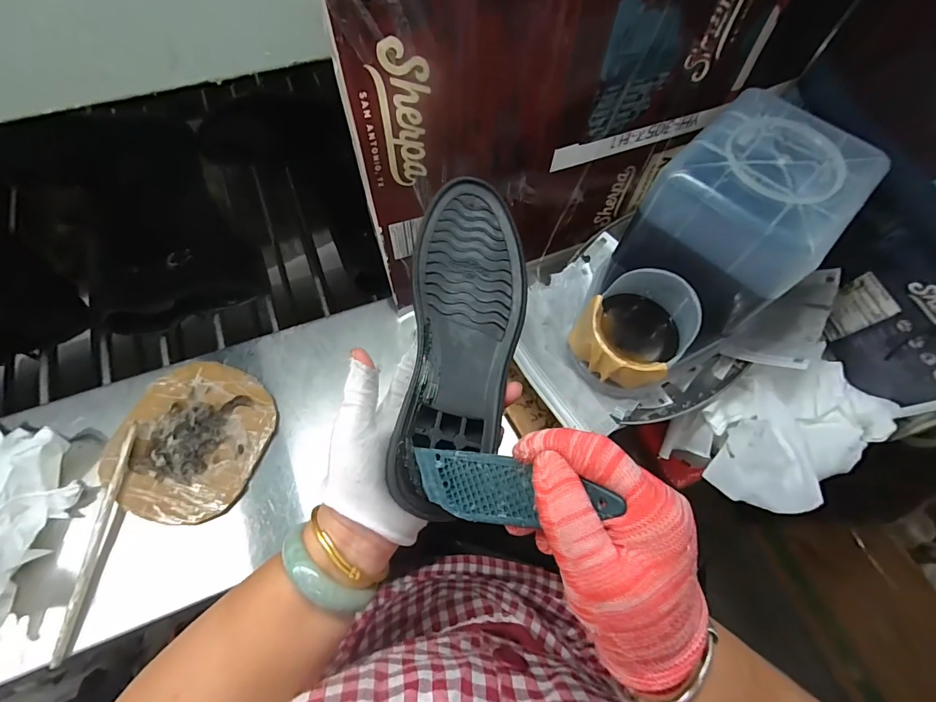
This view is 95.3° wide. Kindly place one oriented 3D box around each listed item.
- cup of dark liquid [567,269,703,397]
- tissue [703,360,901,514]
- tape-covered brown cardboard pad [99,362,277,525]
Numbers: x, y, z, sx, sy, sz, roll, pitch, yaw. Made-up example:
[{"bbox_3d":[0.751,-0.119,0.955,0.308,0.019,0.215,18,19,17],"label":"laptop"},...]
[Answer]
[{"bbox_3d":[0.152,-0.018,0.392,0.102,0.086,0.092,-38,72,-18],"label":"cup of dark liquid"},{"bbox_3d":[0.324,0.079,0.431,0.186,0.040,0.130,-35,72,-17],"label":"tissue"},{"bbox_3d":[-0.274,0.084,0.420,0.143,0.009,0.149,15,66,4],"label":"tape-covered brown cardboard pad"}]

